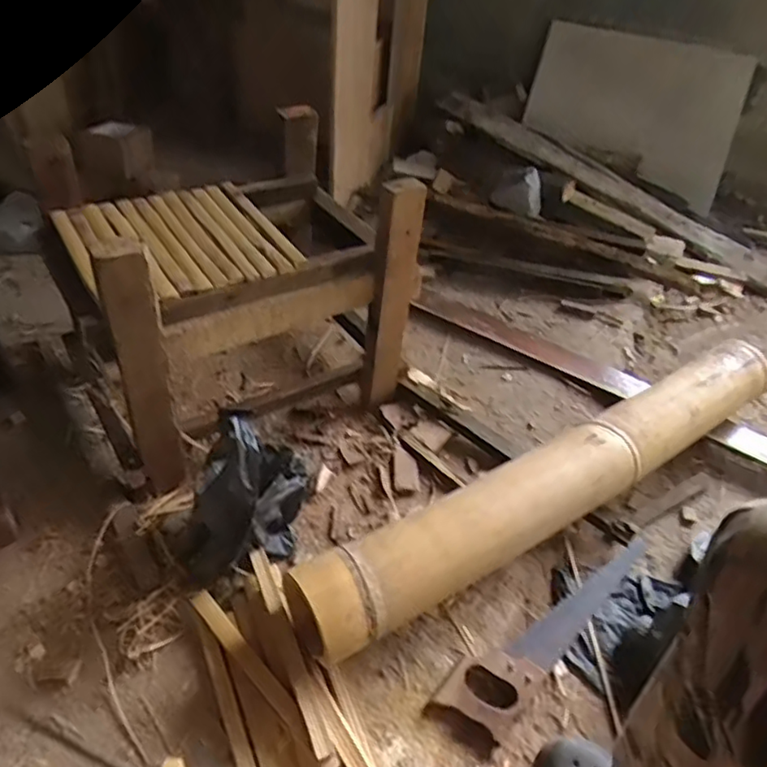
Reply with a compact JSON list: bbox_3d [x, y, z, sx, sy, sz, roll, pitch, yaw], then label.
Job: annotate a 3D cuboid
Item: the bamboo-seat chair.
[{"bbox_3d":[-0.220,-0.147,0.960,0.449,0.364,0.330,-21,47,-27],"label":"bamboo-seat chair"}]

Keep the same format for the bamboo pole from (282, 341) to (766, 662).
[{"bbox_3d":[0.312,0.120,0.922,0.967,0.088,0.137,-20,46,-26],"label":"bamboo pole"}]

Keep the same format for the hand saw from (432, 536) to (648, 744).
[{"bbox_3d":[0.242,0.318,0.858,0.089,0.030,0.425,34,48,30],"label":"hand saw"}]

